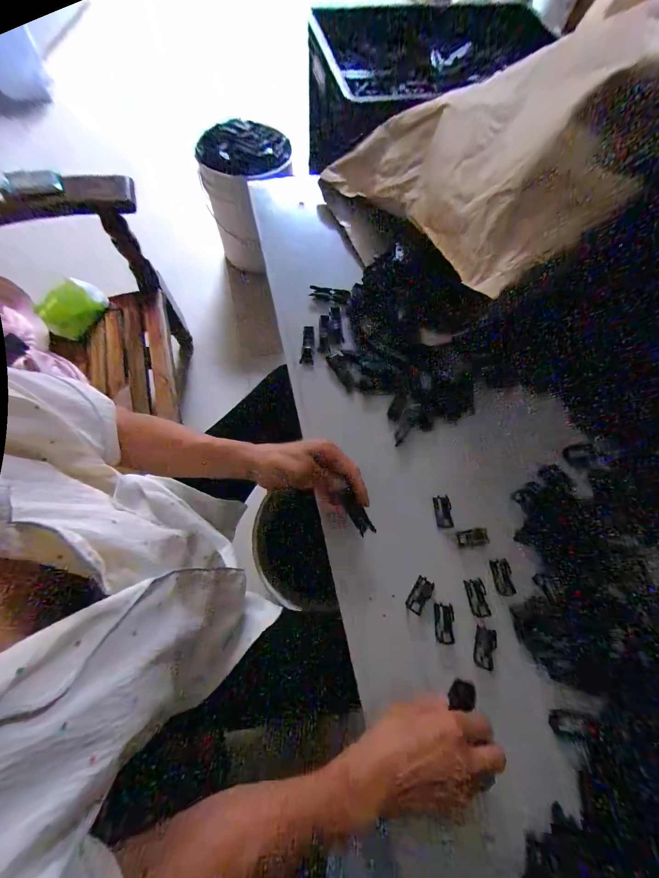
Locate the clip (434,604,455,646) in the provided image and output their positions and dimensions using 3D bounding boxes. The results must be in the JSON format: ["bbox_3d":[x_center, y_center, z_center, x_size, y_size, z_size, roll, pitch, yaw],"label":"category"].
[{"bbox_3d":[0.127,0.204,0.344,0.023,0.008,0.038,9,69,1],"label":"clip"}]

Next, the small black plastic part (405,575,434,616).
[{"bbox_3d":[0.103,0.178,0.354,0.020,0.004,0.039,35,71,10],"label":"small black plastic part"}]

